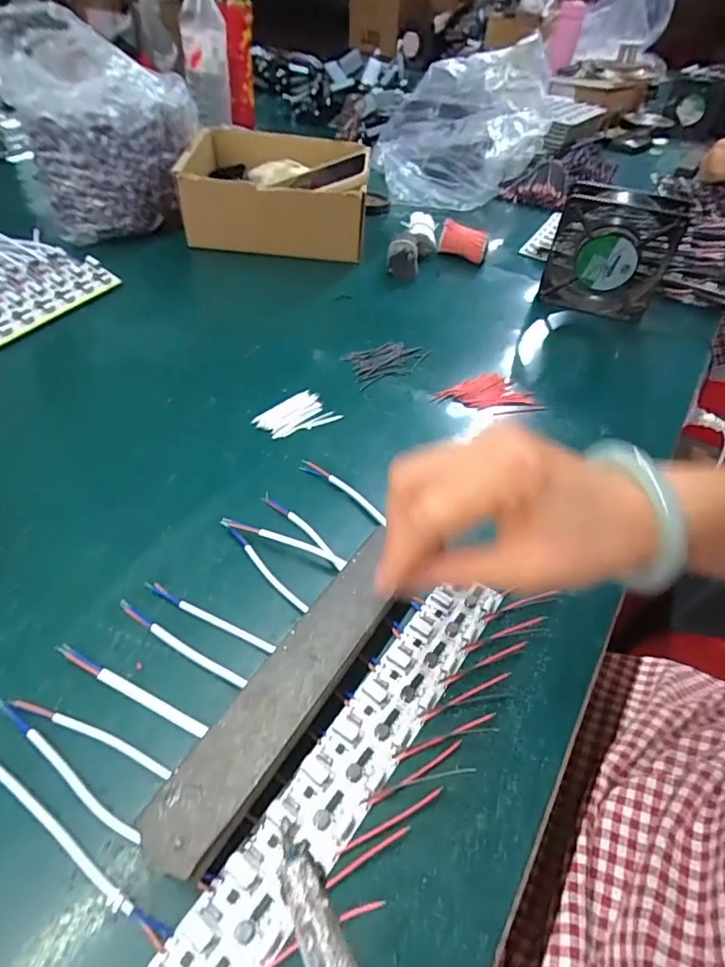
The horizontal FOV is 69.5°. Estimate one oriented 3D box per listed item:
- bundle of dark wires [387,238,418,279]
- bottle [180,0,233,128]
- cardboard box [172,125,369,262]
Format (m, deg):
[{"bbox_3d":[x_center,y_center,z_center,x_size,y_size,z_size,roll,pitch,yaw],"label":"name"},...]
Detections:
[{"bbox_3d":[0.048,-0.272,0.632,0.037,0.039,0.039,3,46,-3],"label":"bundle of dark wires"},{"bbox_3d":[-0.232,-0.634,0.775,0.066,0.180,0.071,-8,69,-13],"label":"bottle"},{"bbox_3d":[-0.106,-0.367,0.669,0.213,0.096,0.183,2,46,-4],"label":"cardboard box"}]

